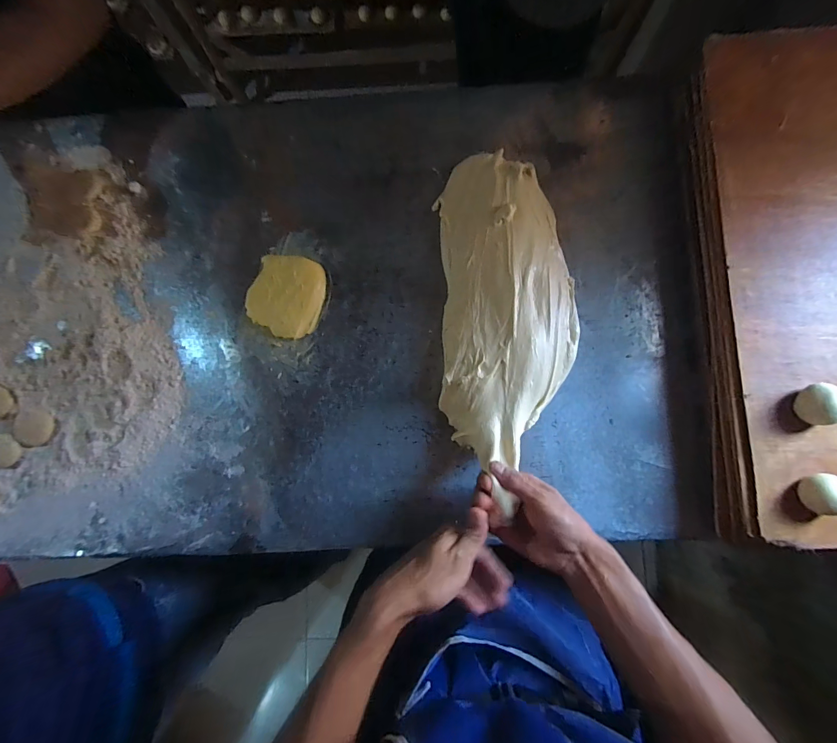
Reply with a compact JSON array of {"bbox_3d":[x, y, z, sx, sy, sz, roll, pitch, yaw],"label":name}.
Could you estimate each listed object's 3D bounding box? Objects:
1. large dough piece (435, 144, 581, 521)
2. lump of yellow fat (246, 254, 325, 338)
[{"bbox_3d":[0.114,-0.077,0.454,0.168,0.059,0.420,1,79,6],"label":"large dough piece"},{"bbox_3d":[-0.175,-0.102,0.484,0.096,0.014,0.106,19,84,5],"label":"lump of yellow fat"}]

